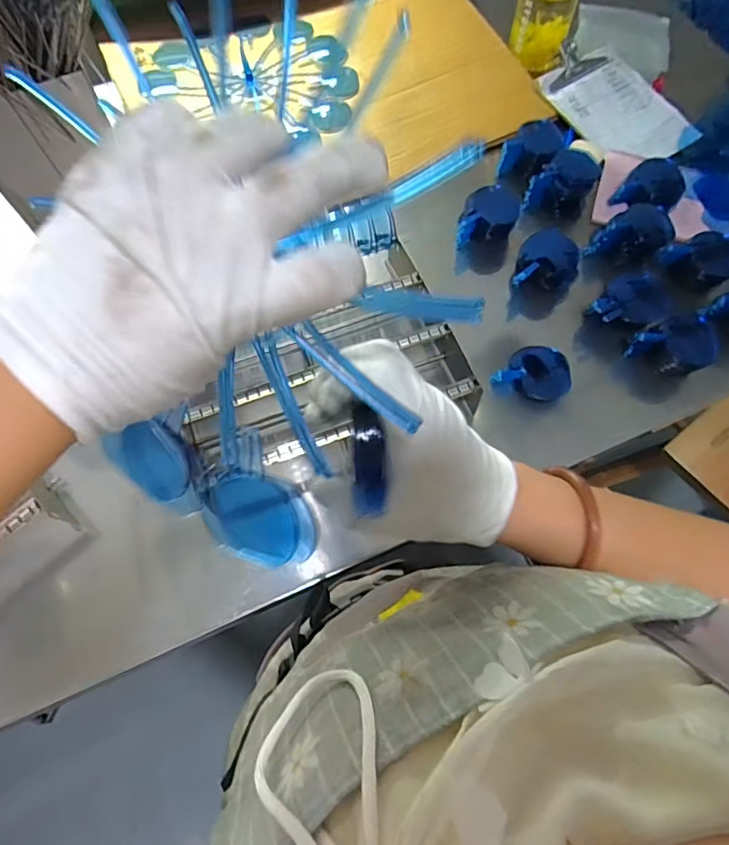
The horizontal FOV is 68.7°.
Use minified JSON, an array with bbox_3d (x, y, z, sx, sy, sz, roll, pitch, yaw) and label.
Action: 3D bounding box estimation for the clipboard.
[{"bbox_3d":[0.373,-0.477,0.796,0.153,0.015,0.233,-30,78,-11],"label":"clipboard"}]

